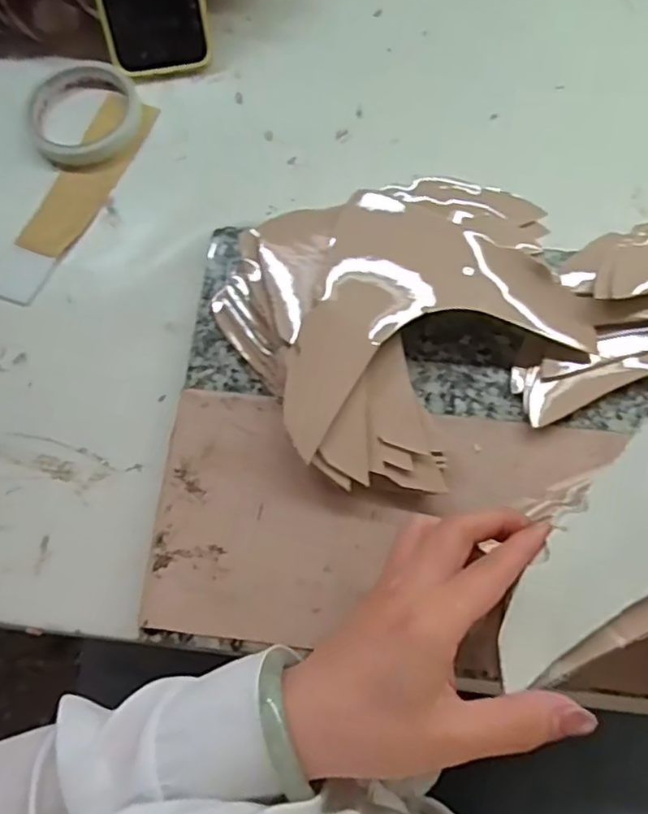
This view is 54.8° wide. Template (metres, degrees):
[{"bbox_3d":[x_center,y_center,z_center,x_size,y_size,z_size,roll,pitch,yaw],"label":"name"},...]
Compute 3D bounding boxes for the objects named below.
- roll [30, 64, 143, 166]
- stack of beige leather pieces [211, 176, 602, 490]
[{"bbox_3d":[-0.189,-0.239,0.497,0.083,0.017,0.098,7,73,4],"label":"roll"},{"bbox_3d":[0.055,-0.062,0.391,0.208,0.044,0.182,-31,74,-8],"label":"stack of beige leather pieces"}]

